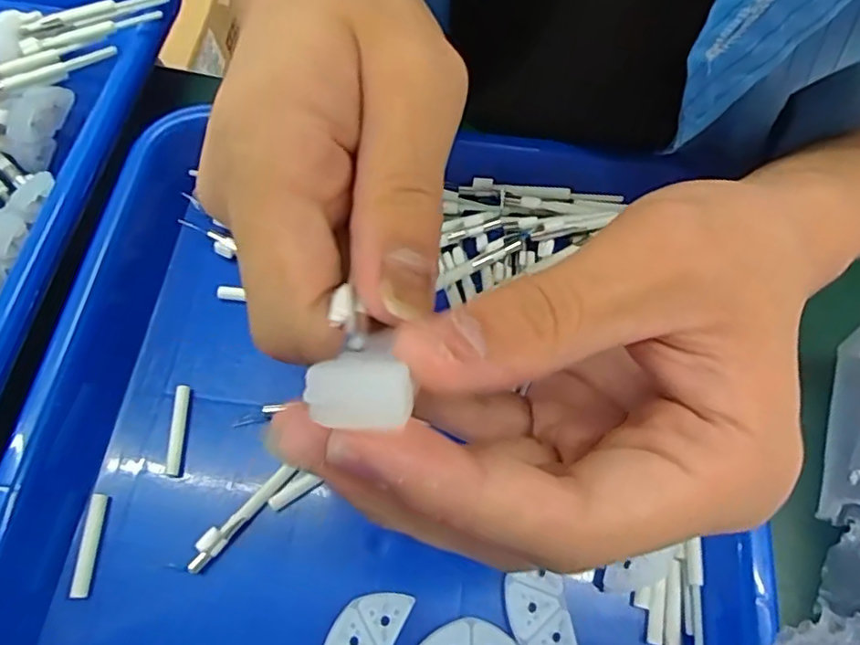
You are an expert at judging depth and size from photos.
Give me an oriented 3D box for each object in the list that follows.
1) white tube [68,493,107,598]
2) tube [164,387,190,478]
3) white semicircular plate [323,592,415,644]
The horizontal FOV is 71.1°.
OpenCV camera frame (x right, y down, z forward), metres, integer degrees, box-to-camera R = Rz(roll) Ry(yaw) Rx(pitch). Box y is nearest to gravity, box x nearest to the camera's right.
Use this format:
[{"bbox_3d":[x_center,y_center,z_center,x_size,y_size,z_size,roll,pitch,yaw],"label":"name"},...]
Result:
[{"bbox_3d":[-0.118,0.077,0.208,0.005,0.004,0.033,0,67,-1],"label":"white tube"},{"bbox_3d":[-0.095,0.040,0.225,0.005,0.004,0.034,-2,67,-1],"label":"tube"},{"bbox_3d":[-0.023,0.103,0.194,0.020,0.004,0.039,26,69,10],"label":"white semicircular plate"}]

